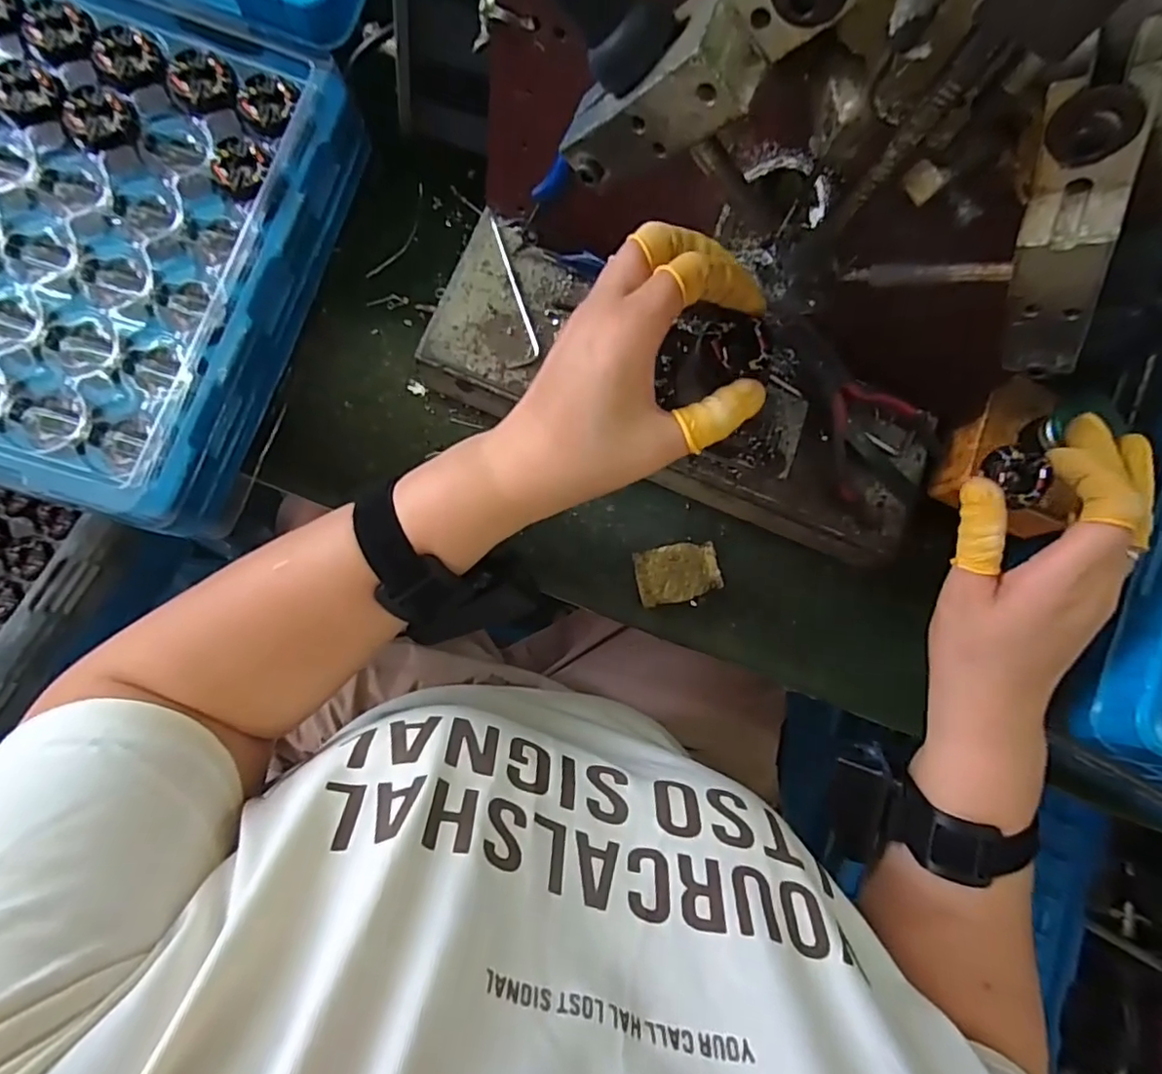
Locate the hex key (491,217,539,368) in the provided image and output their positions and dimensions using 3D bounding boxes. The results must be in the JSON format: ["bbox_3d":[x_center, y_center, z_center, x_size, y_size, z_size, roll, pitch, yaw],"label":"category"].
[{"bbox_3d":[-0.044,-0.139,0.339,0.019,0.005,0.089,-18,85,-7],"label":"hex key"}]

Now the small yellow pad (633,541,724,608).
[{"bbox_3d":[0.061,0.022,0.373,0.052,0.006,0.035,-11,84,-7],"label":"small yellow pad"}]

